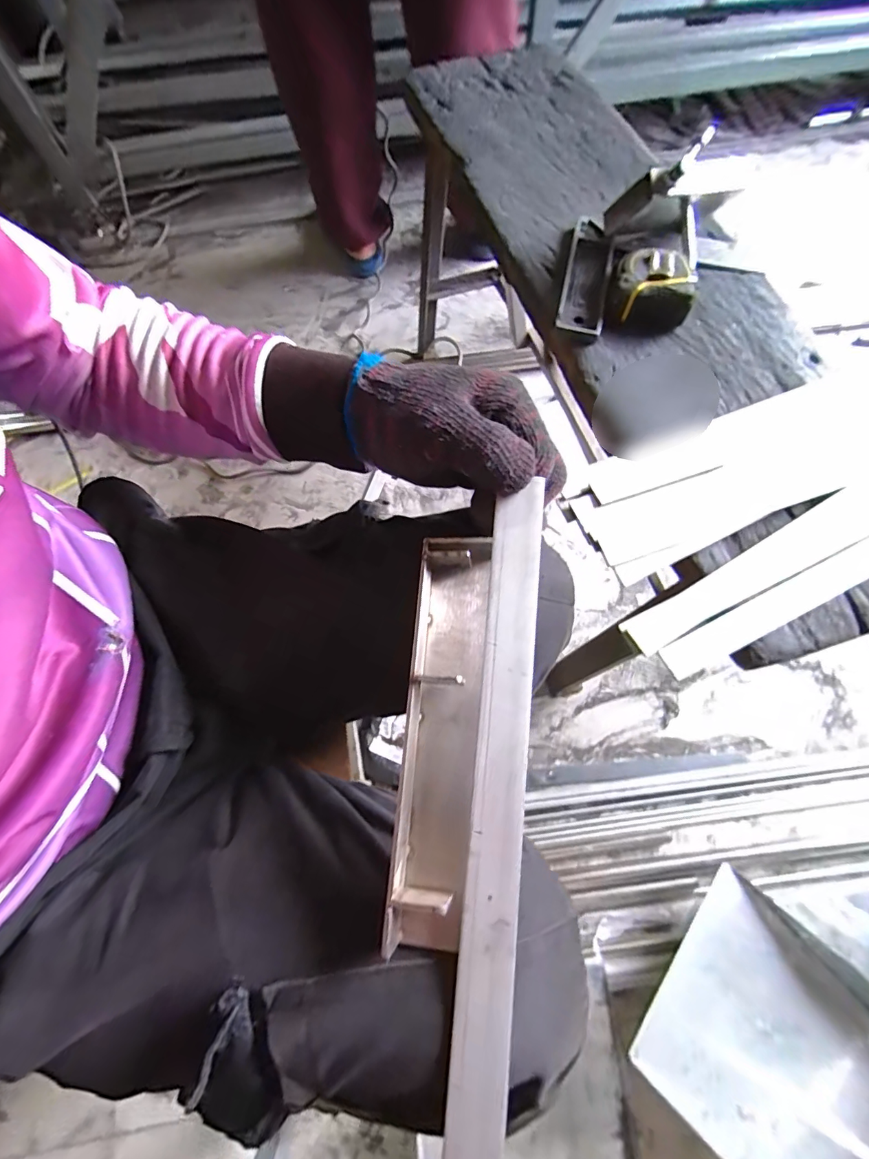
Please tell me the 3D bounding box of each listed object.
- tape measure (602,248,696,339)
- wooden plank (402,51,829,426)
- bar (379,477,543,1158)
[{"bbox_3d":[0.216,-0.289,0.447,0.079,0.044,0.077,15,70,8],"label":"tape measure"},{"bbox_3d":[0.170,-0.465,0.550,0.257,0.039,0.703,-20,69,-5],"label":"wooden plank"},{"bbox_3d":[0.013,0.106,0.224,0.064,0.050,0.294,3,74,4],"label":"bar"}]

